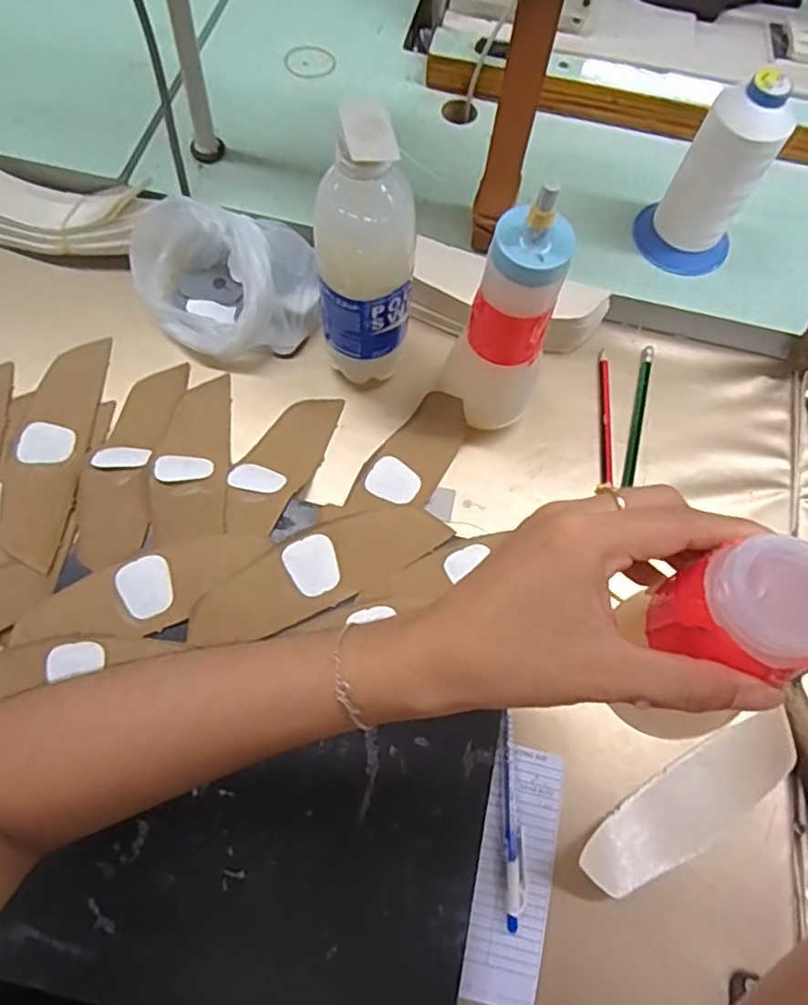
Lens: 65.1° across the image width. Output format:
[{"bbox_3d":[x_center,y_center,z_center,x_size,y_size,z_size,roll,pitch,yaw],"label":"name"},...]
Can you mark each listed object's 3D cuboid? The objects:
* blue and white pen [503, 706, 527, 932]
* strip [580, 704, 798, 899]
[{"bbox_3d":[0.069,0.197,0.397,0.013,0.006,0.120,3,69,-2],"label":"blue and white pen"},{"bbox_3d":[0.188,0.190,0.400,0.170,0.021,0.049,-29,74,-13],"label":"strip"}]

